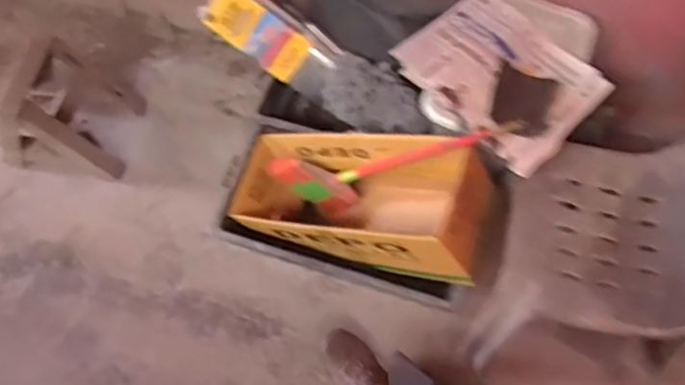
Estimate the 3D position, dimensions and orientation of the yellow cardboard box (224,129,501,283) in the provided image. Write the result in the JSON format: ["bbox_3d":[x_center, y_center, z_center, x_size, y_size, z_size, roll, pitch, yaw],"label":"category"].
[{"bbox_3d":[0.031,0.028,1.338,0.602,0.258,0.261,9,60,31],"label":"yellow cardboard box"}]

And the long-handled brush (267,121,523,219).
[{"bbox_3d":[0.091,-0.072,1.293,0.555,0.161,0.094,-17,54,38],"label":"long-handled brush"}]

